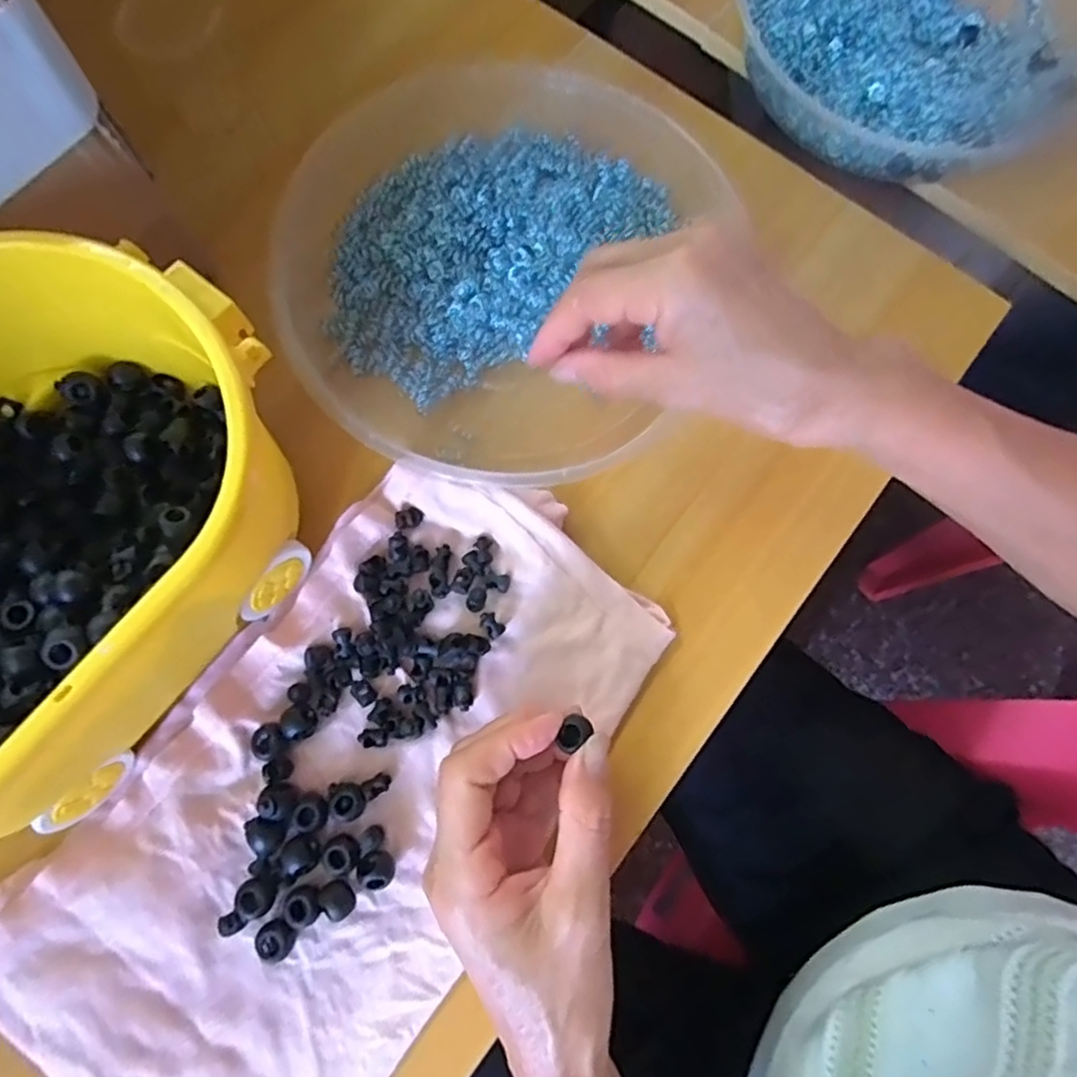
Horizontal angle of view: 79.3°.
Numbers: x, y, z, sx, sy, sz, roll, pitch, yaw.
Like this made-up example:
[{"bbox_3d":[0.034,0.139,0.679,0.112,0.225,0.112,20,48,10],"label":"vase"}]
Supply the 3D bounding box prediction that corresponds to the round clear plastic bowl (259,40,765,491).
[{"bbox_3d":[-0.025,-0.143,0.340,0.218,0.039,0.238,0,75,-1],"label":"round clear plastic bowl"}]

